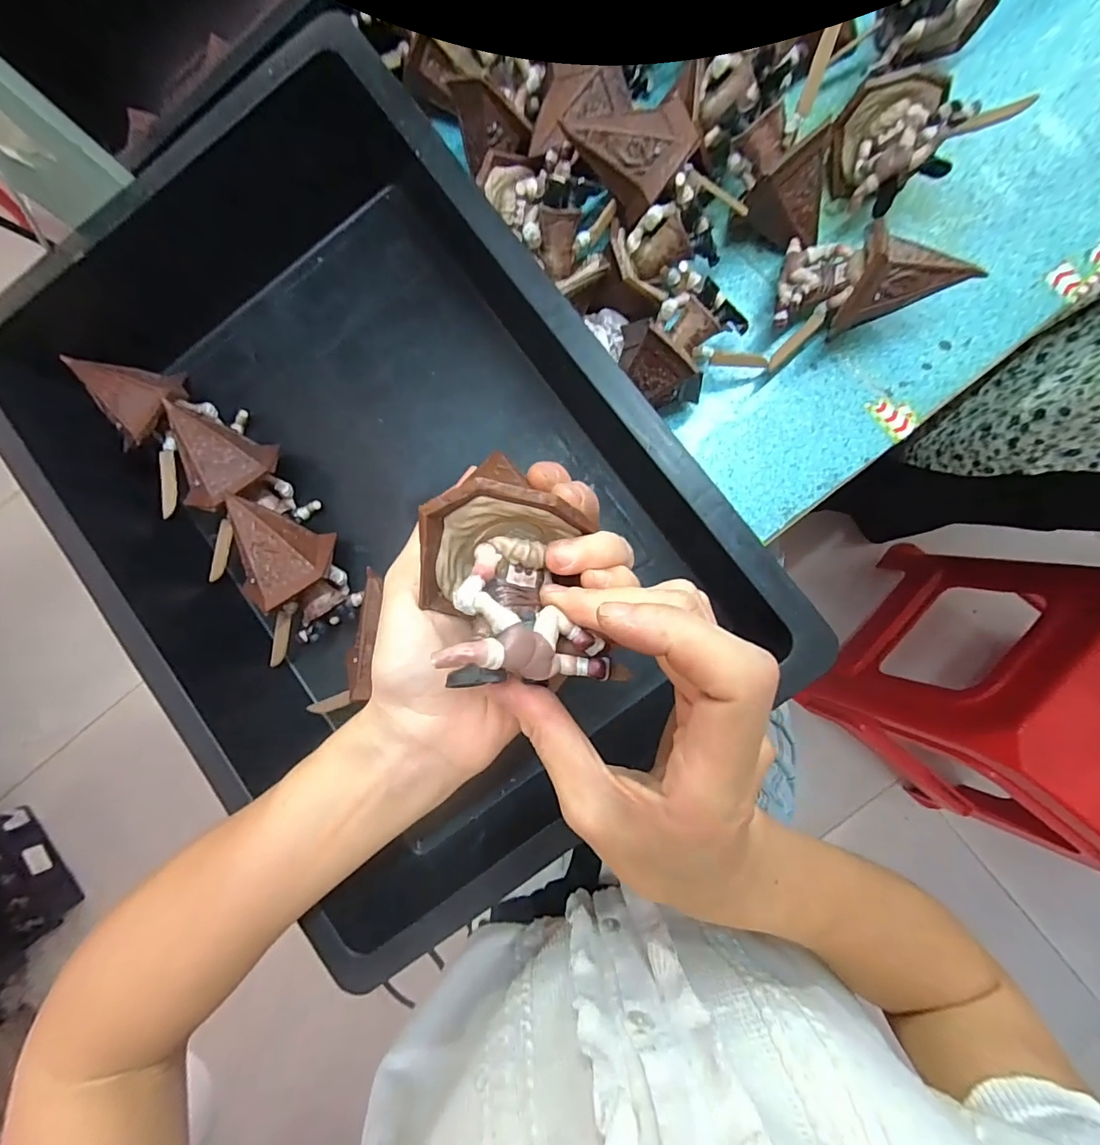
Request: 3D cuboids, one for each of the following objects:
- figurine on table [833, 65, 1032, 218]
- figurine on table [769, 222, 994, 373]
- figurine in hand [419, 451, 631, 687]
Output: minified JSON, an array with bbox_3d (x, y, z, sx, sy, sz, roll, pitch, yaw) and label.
[{"bbox_3d":[0.219,-0.268,0.301,0.080,0.065,0.066,-10,87,5],"label":"figurine on table"},{"bbox_3d":[0.185,-0.183,0.298,0.097,0.061,0.066,-17,86,5],"label":"figurine on table"},{"bbox_3d":[-0.009,0.004,0.162,0.085,0.041,0.059,39,92,6],"label":"figurine in hand"}]

